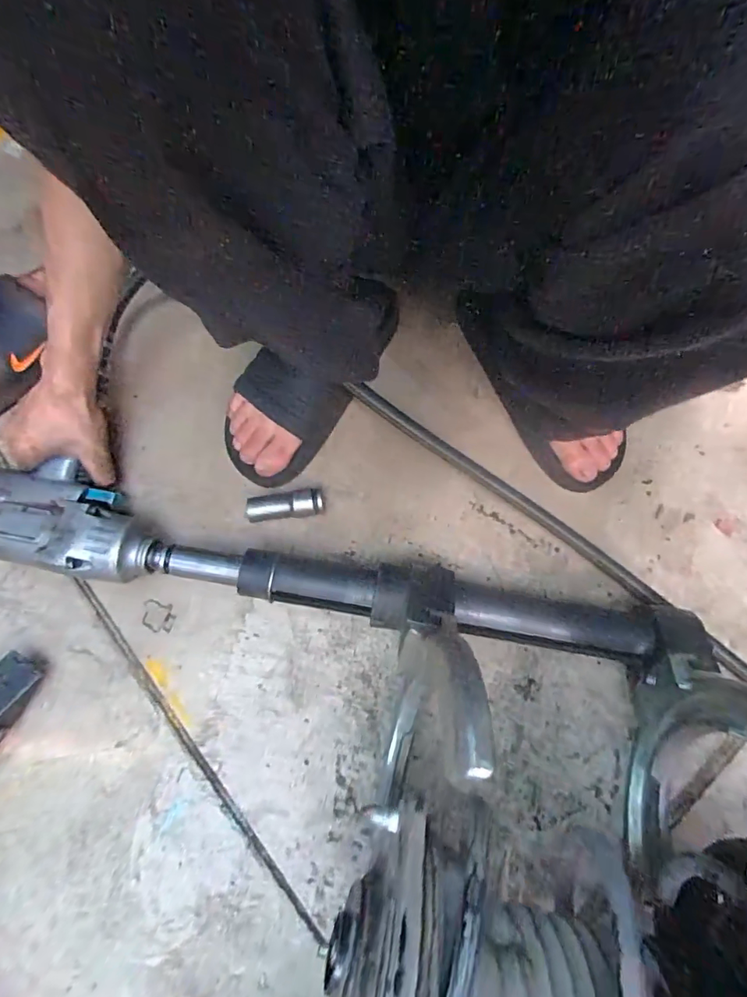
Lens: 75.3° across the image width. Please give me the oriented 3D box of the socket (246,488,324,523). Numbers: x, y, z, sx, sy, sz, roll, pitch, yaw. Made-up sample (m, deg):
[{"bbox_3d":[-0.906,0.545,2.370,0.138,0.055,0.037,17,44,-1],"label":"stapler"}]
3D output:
[{"bbox_3d":[-0.090,0.010,0.500,0.077,0.032,0.026,-5,72,-3],"label":"socket"}]

